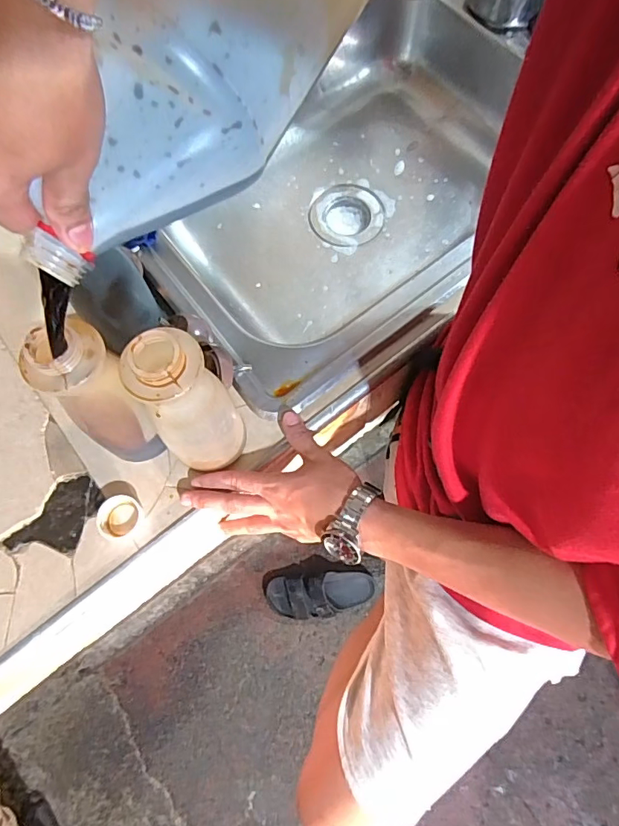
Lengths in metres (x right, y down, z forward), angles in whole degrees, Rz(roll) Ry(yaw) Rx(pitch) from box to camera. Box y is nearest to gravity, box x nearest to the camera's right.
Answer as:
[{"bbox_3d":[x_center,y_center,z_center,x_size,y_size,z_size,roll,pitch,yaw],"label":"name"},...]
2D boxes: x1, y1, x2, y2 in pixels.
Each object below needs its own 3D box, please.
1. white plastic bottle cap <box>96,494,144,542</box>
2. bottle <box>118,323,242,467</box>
[{"bbox_3d":[-0.180,0.100,0.470,0.040,0.014,0.040,0,71,1],"label":"white plastic bottle cap"},{"bbox_3d":[-0.096,-0.001,0.411,0.063,0.190,0.056,-32,73,-9],"label":"bottle"}]

